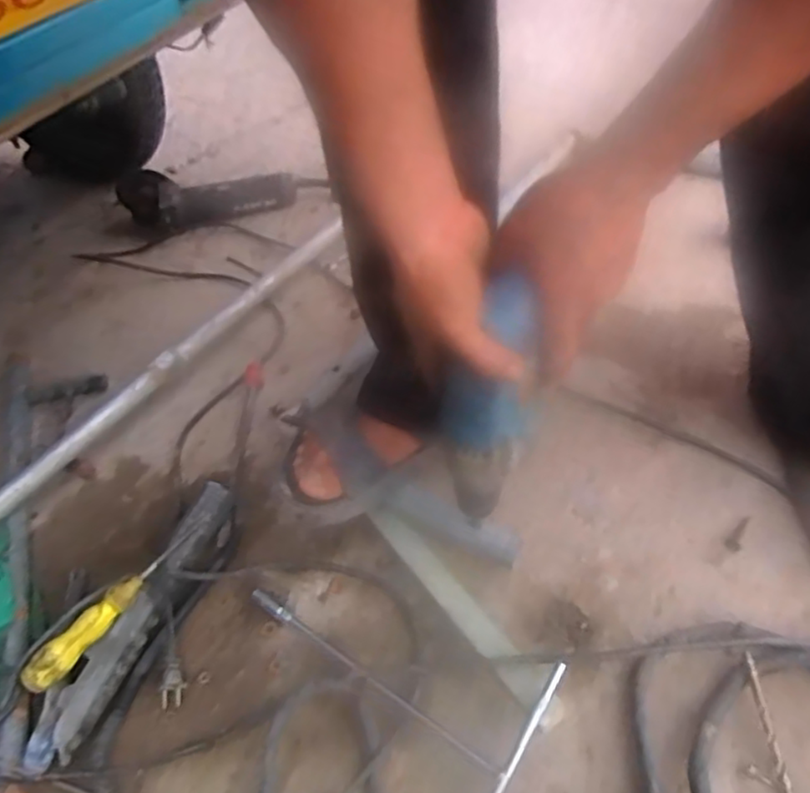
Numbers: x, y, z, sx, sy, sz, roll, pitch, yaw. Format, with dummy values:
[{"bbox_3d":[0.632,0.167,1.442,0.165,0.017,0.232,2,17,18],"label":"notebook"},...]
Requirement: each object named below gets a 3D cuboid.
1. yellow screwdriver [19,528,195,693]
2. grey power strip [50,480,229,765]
[{"bbox_3d":[-0.268,0.194,0.617,0.026,0.034,0.179,30,57,30],"label":"yellow screwdriver"},{"bbox_3d":[-0.244,0.197,0.635,0.032,0.045,0.264,13,50,19],"label":"grey power strip"}]

